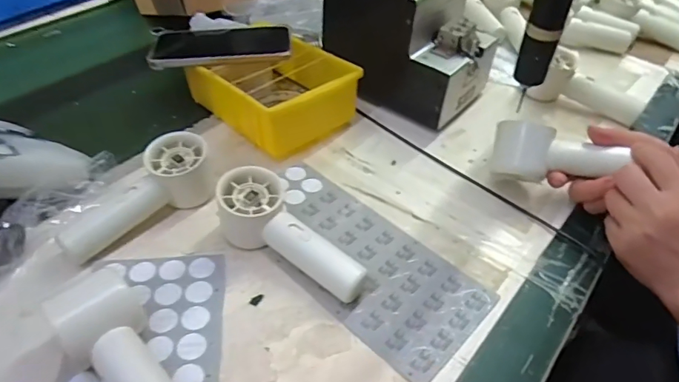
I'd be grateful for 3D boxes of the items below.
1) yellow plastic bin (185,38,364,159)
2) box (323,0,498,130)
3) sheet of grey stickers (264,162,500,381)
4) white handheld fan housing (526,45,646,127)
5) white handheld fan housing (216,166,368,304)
[{"bbox_3d":[-0.078,-0.123,0.564,0.138,0.068,0.165,-28,52,-28],"label":"yellow plastic bin"},{"bbox_3d":[0.091,-0.190,0.587,0.176,0.146,0.132,33,52,27],"label":"box"},{"bbox_3d":[0.011,0.058,0.432,0.241,0.007,0.107,36,55,28],"label":"sheet of grey stickers"},{"bbox_3d":[0.308,-0.125,0.595,0.060,0.047,0.133,-34,55,-32],"label":"white handheld fan housing"},{"bbox_3d":[-0.039,0.037,0.411,0.146,0.055,0.057,25,48,21],"label":"white handheld fan housing"}]

